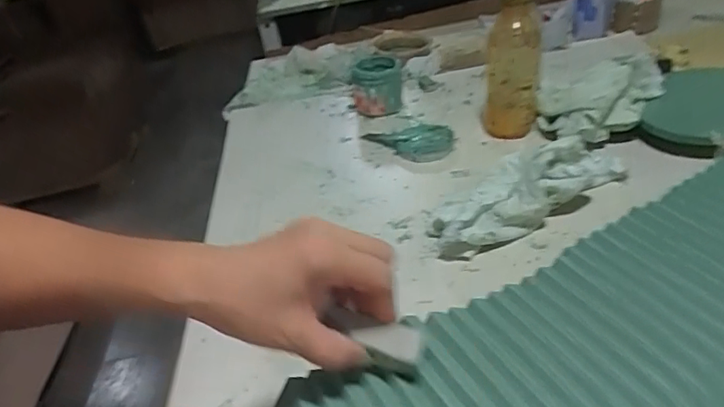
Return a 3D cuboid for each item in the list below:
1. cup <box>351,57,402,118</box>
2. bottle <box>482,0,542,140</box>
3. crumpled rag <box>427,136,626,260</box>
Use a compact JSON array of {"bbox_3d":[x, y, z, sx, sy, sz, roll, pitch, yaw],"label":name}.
[{"bbox_3d":[0.024,-0.182,0.833,0.075,0.072,0.070,-8,35,5],"label":"cup"},{"bbox_3d":[0.198,-0.189,0.696,0.067,0.215,0.074,2,37,18],"label":"bottle"},{"bbox_3d":[0.192,-0.022,0.606,0.257,0.071,0.080,-20,36,-16],"label":"crumpled rag"}]

